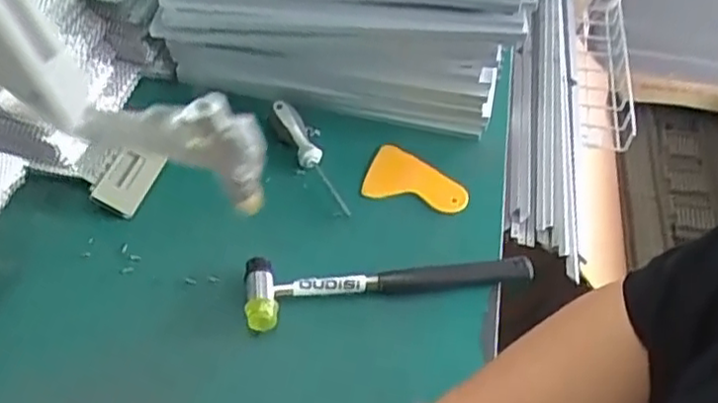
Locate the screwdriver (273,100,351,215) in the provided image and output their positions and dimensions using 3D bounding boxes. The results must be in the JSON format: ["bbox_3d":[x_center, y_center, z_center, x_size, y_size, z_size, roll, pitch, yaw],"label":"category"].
[{"bbox_3d":[-0.048,-0.047,0.693,0.025,0.025,0.142,-18,62,-26],"label":"screwdriver"}]

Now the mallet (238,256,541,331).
[{"bbox_3d":[0.025,0.068,0.609,0.243,0.036,0.058,-8,50,-8],"label":"mallet"}]

